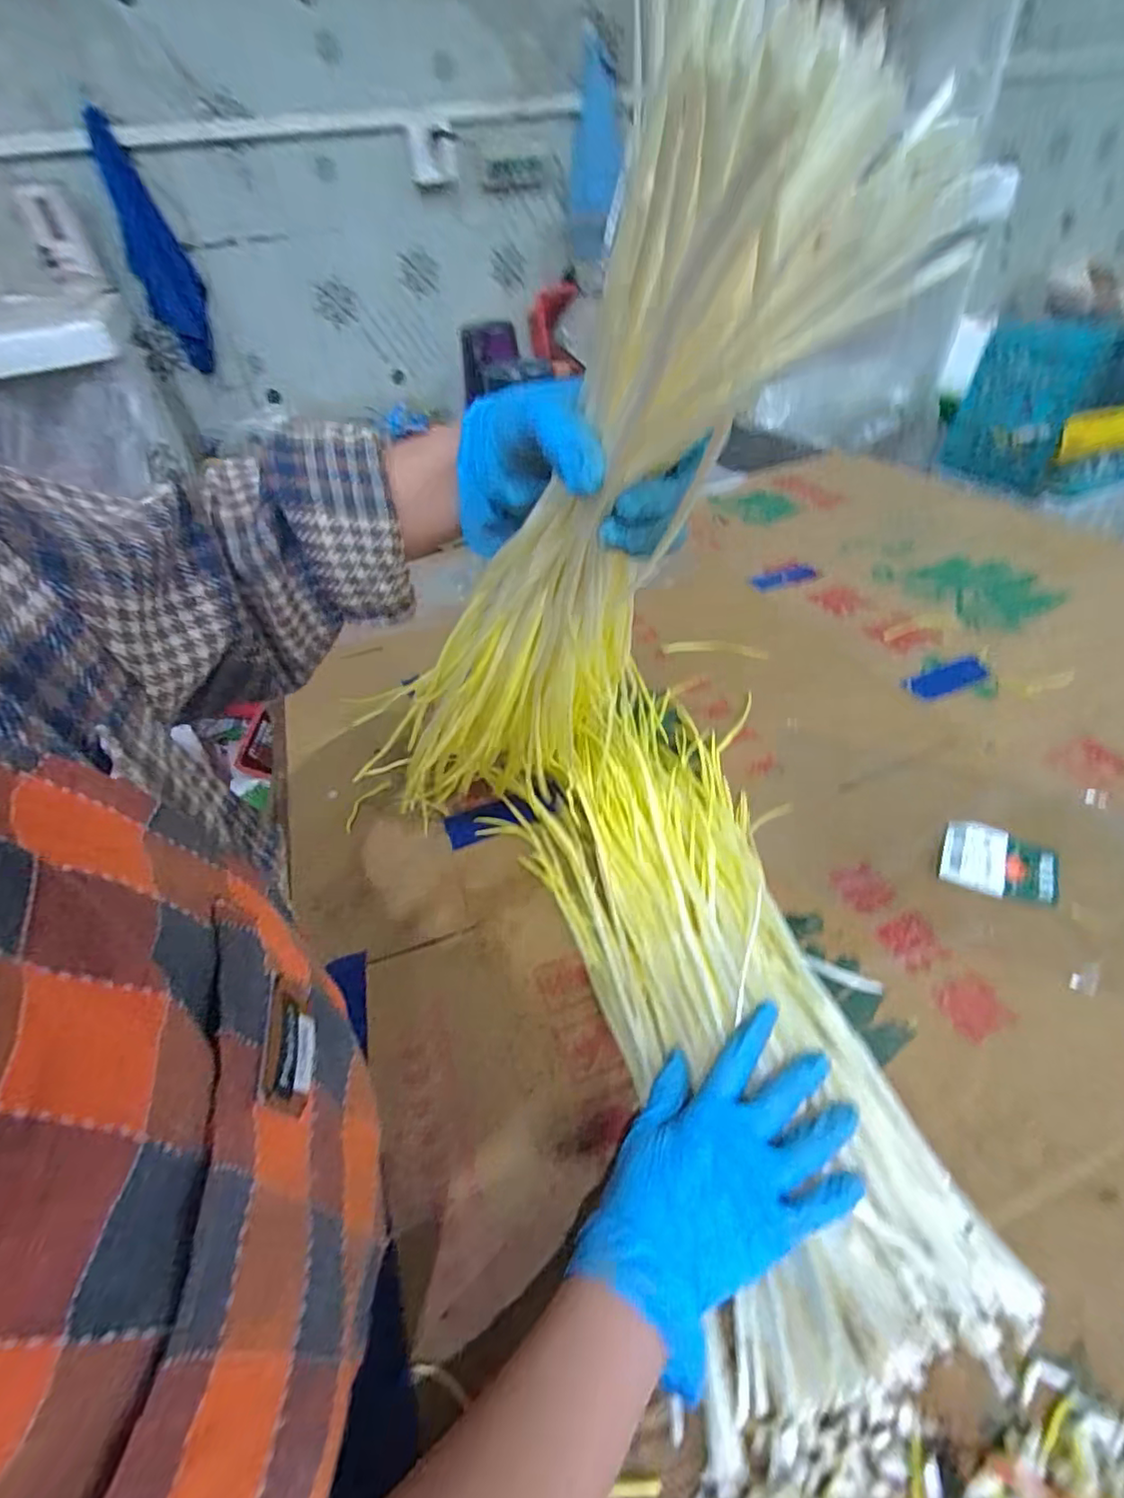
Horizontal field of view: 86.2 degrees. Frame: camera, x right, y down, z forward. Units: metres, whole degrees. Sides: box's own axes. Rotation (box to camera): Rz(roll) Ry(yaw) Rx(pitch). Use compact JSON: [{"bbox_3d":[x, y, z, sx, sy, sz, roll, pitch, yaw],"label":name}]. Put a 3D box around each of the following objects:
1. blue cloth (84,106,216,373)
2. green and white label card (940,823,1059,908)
[{"bbox_3d":[-0.728,-0.891,1.083,0.090,0.333,0.040,-10,42,-3],"label":"blue cloth"},{"bbox_3d":[0.357,0.093,0.491,0.079,0.006,0.065,16,48,23],"label":"green and white label card"}]

